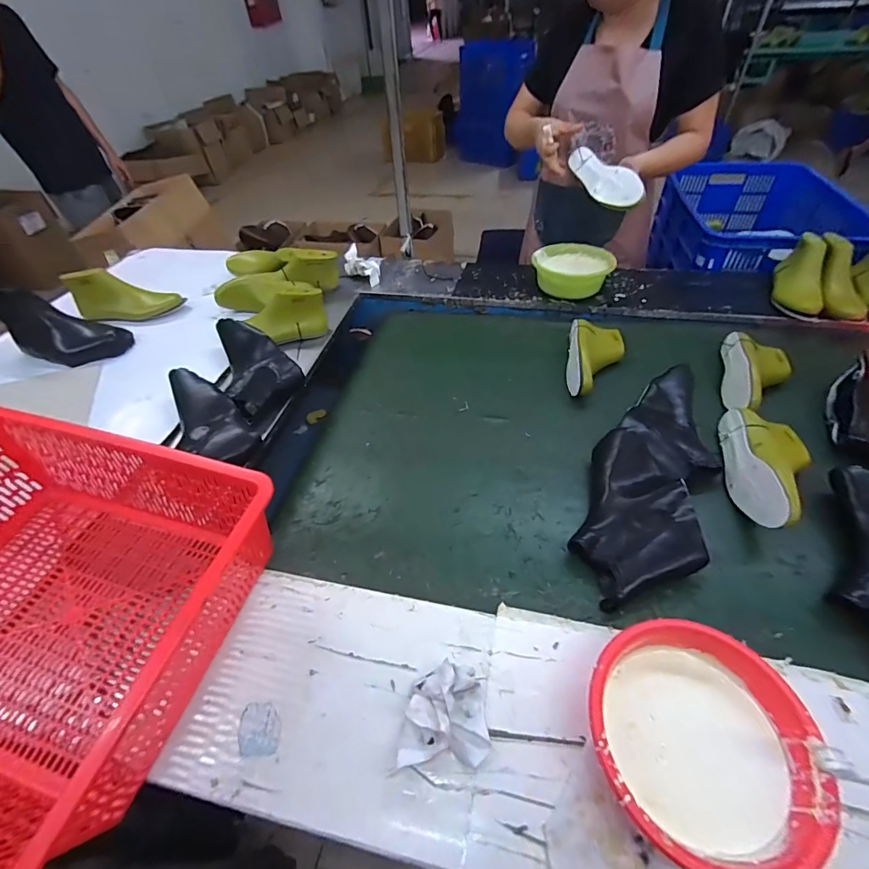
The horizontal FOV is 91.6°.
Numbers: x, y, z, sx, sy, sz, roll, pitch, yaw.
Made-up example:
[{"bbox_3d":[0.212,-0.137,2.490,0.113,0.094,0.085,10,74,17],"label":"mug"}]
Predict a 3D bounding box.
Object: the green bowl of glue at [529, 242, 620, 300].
[{"bbox_3d":[0.343,-0.410,1.046,0.184,0.069,0.189,19,52,21],"label":"green bowl of glue"}]

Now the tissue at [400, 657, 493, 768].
[{"bbox_3d":[0.011,0.283,0.440,0.091,0.054,0.098,-2,47,3],"label":"tissue"}]

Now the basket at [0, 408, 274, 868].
[{"bbox_3d":[-0.455,0.187,0.479,0.461,0.153,0.355,10,49,14],"label":"basket"}]

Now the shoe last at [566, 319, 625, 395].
[{"bbox_3d":[0.330,-0.156,0.856,0.110,0.065,0.209,9,49,13],"label":"shoe last"}]

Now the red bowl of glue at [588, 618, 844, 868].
[{"bbox_3d":[0.243,0.291,0.401,0.186,0.082,0.184,-2,47,3],"label":"red bowl of glue"}]

